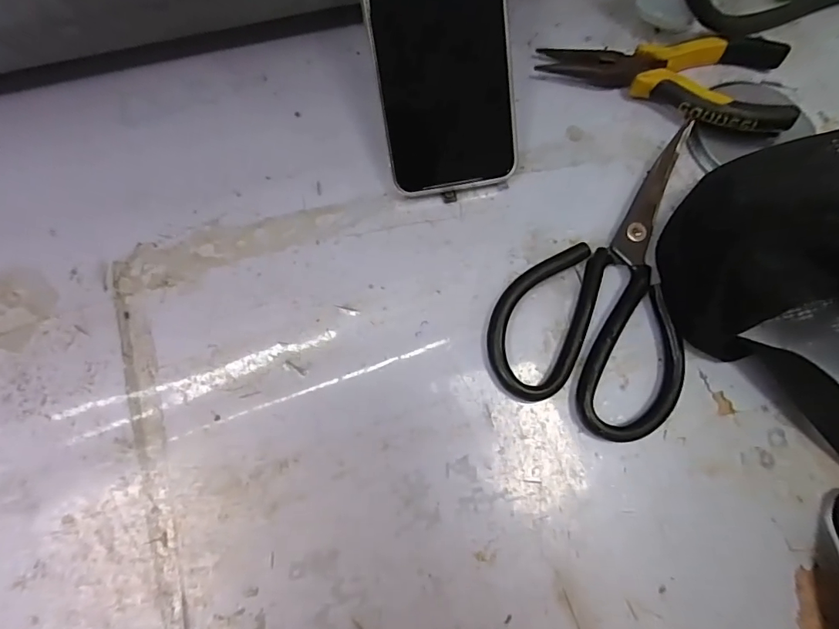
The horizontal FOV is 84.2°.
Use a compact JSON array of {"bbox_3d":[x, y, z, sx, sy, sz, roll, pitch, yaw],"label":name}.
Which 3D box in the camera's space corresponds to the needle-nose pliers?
[{"bbox_3d":[0.162,-0.148,0.299,0.158,0.021,0.072,0,75,-2],"label":"needle-nose pliers"}]

